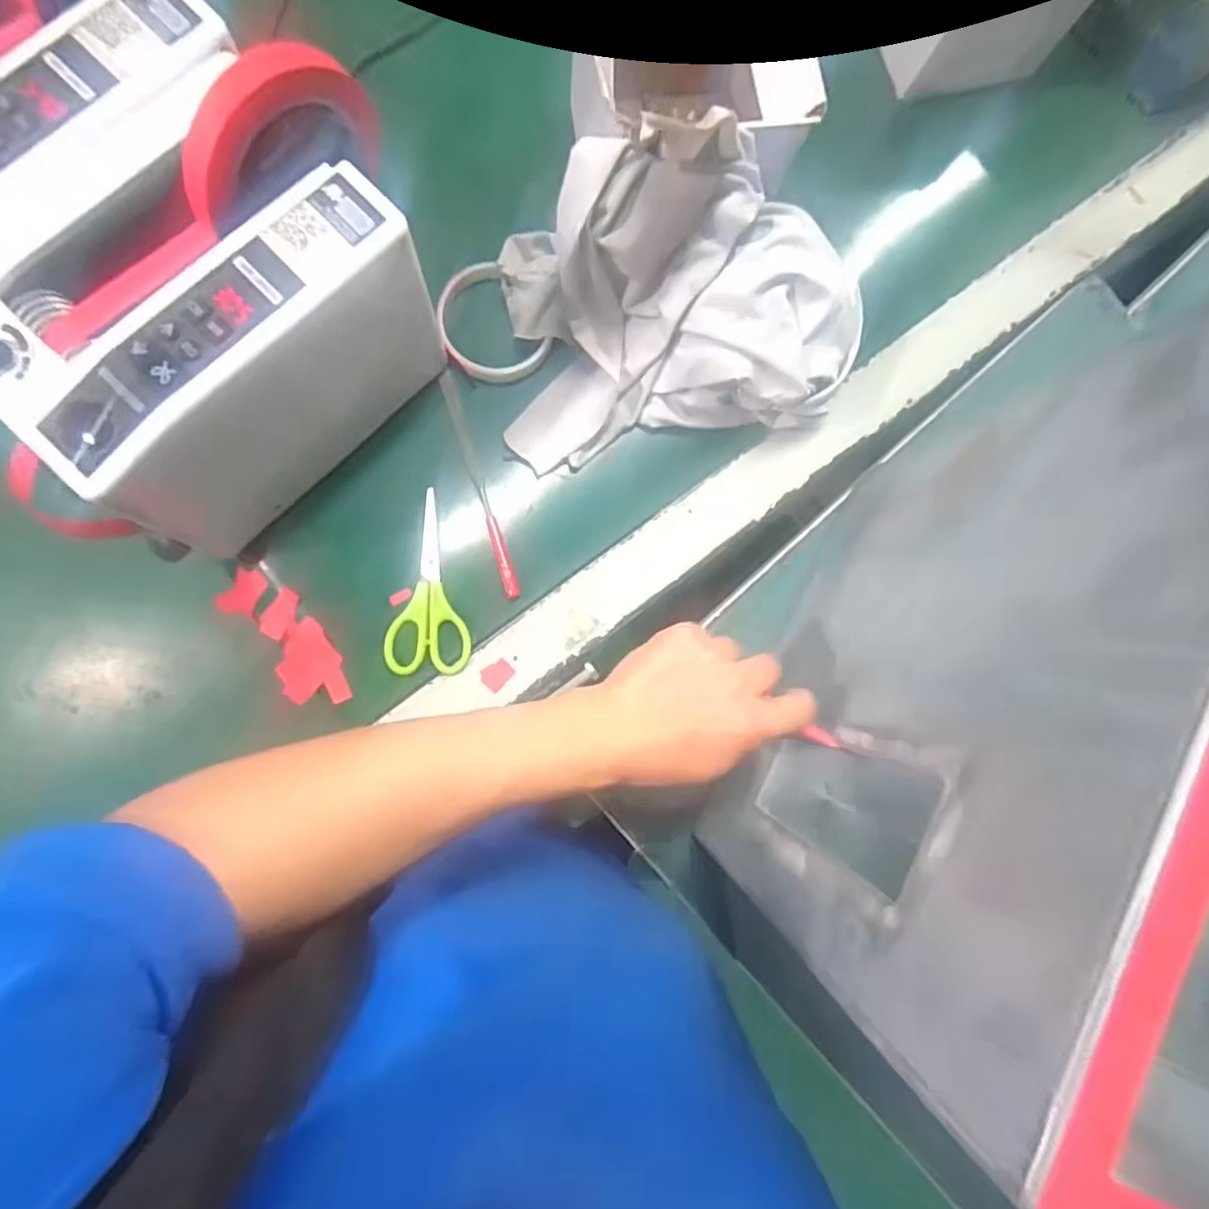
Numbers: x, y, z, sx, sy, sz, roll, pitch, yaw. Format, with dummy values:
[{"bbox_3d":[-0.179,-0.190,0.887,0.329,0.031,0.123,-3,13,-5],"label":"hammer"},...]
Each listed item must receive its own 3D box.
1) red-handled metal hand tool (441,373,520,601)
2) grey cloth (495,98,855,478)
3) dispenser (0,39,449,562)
[{"bbox_3d":[-0.090,-0.085,0.455,0.010,0.008,0.167,-17,88,-7],"label":"red-handled metal hand tool"},{"bbox_3d":[0.054,-0.192,0.418,0.235,0.114,0.162,-3,87,-6],"label":"grey cloth"},{"bbox_3d":[-0.214,-0.166,0.366,0.143,0.152,0.253,43,83,-2],"label":"dispenser"}]

